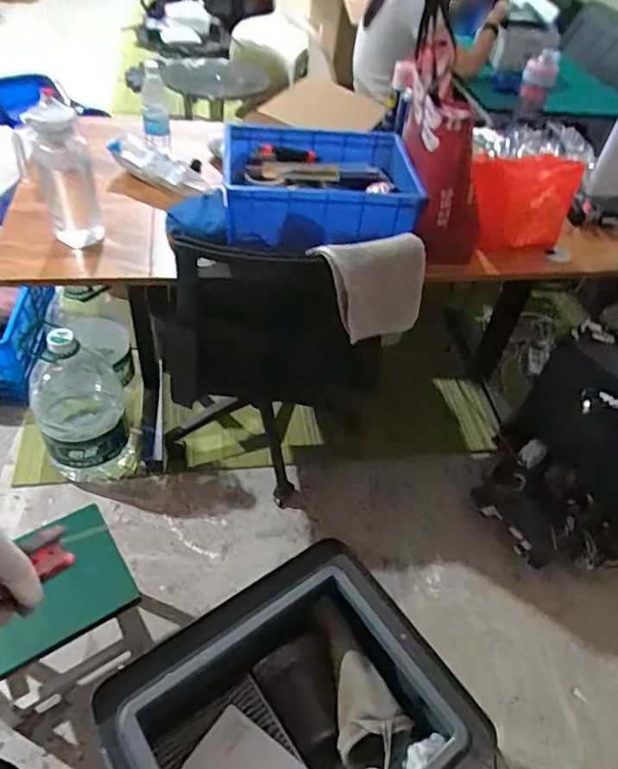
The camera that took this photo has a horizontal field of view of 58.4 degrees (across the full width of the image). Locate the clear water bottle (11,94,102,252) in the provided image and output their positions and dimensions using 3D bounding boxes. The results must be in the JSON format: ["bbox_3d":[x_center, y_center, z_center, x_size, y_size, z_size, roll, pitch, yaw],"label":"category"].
[{"bbox_3d":[-0.469,-0.390,1.036,0.123,0.239,0.107,-12,49,-19],"label":"clear water bottle"}]

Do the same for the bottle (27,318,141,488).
[{"bbox_3d":[-0.594,0.049,1.451,0.235,0.476,0.201,-17,51,-21],"label":"bottle"}]

